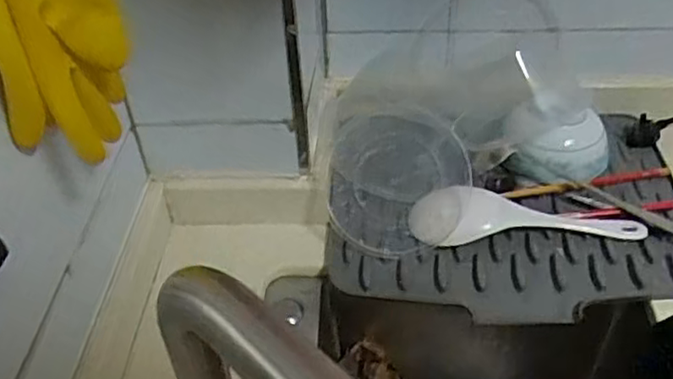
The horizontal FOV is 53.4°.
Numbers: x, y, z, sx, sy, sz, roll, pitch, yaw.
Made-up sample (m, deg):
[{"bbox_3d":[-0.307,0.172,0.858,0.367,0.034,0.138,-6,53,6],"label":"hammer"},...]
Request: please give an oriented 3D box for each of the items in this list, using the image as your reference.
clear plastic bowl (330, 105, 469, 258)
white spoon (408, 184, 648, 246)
[{"bbox_3d":[0.059,-0.007,0.663,0.135,0.143,0.045,6,-2,1],"label":"clear plastic bowl"},{"bbox_3d":[0.185,0.026,0.662,0.222,0.042,0.053,-1,41,1],"label":"white spoon"}]

